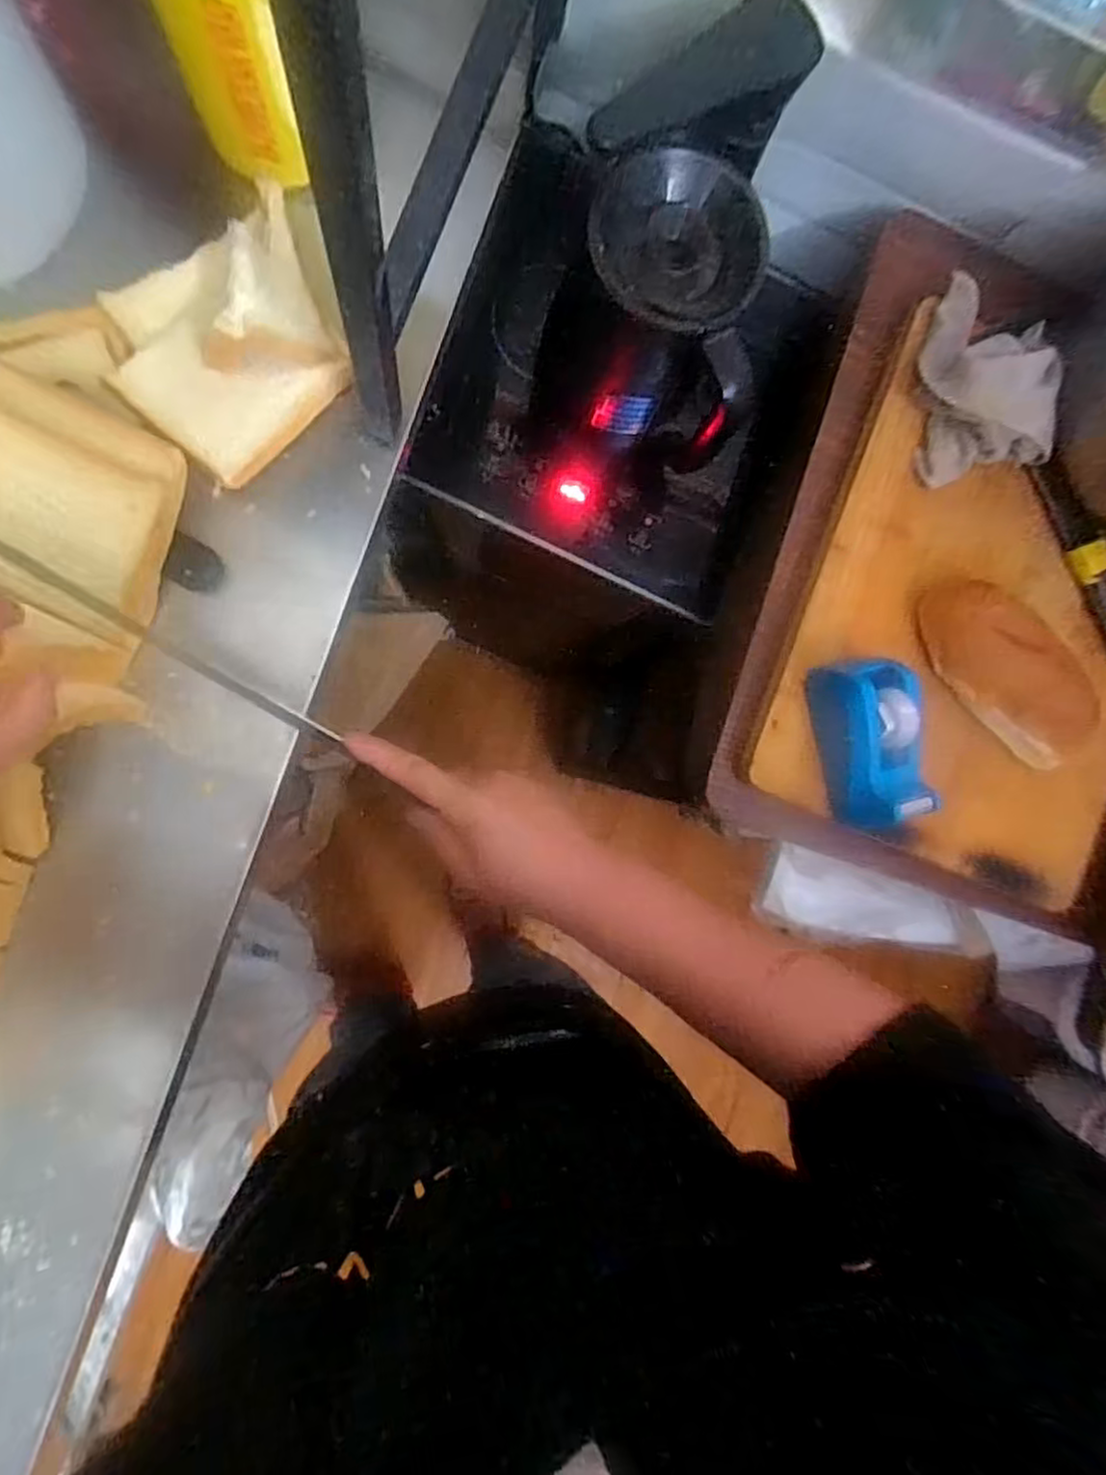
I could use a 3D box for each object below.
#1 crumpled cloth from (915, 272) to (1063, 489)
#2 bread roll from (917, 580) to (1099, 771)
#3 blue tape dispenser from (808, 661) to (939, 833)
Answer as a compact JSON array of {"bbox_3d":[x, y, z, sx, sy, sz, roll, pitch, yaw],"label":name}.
[{"bbox_3d":[0.312,-0.266,0.499,0.082,0.064,0.145,-3,90,-9],"label":"crumpled cloth"},{"bbox_3d":[0.334,-0.047,0.510,0.064,0.050,0.155,-42,96,-7],"label":"bread roll"},{"bbox_3d":[0.220,0.004,0.484,0.044,0.066,0.118,-16,92,-9],"label":"blue tape dispenser"}]

